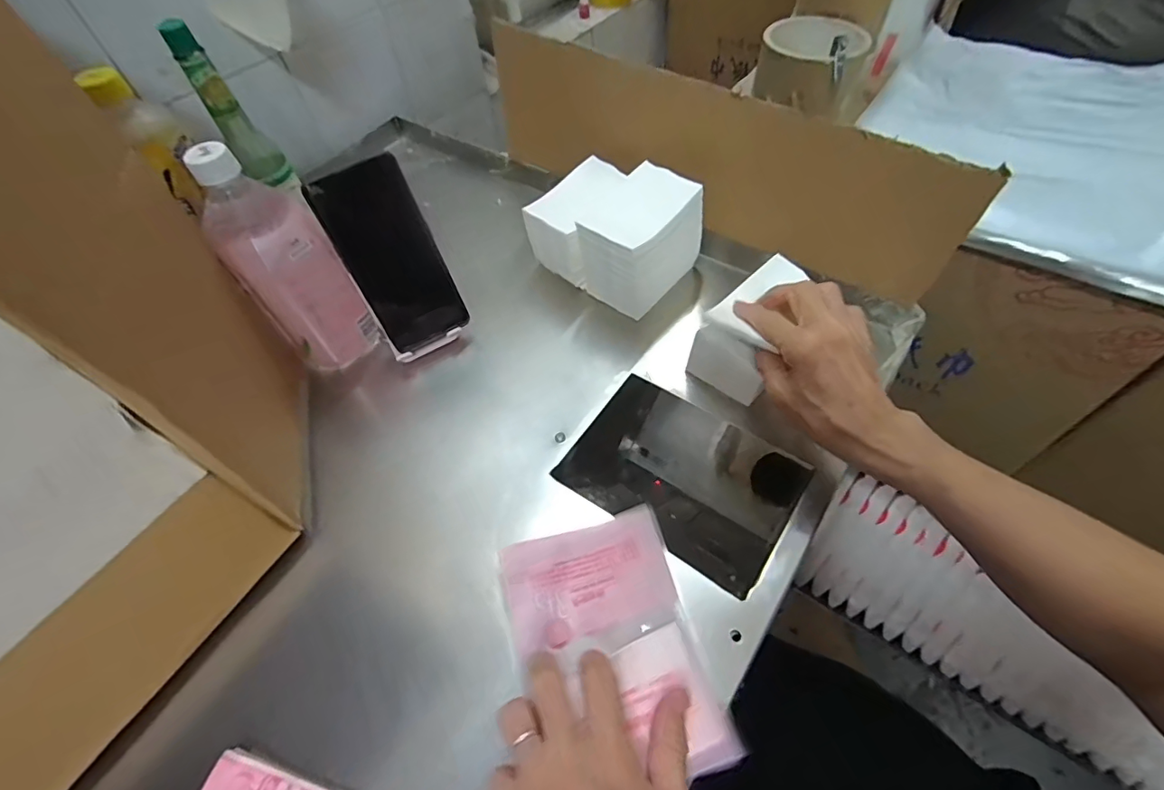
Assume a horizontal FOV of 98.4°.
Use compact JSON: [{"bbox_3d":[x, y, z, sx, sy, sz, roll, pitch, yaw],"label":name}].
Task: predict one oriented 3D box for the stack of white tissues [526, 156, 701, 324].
[{"bbox_3d":[0.030,-0.160,0.505,0.148,0.105,0.104,31,63,23],"label":"stack of white tissues"}]

